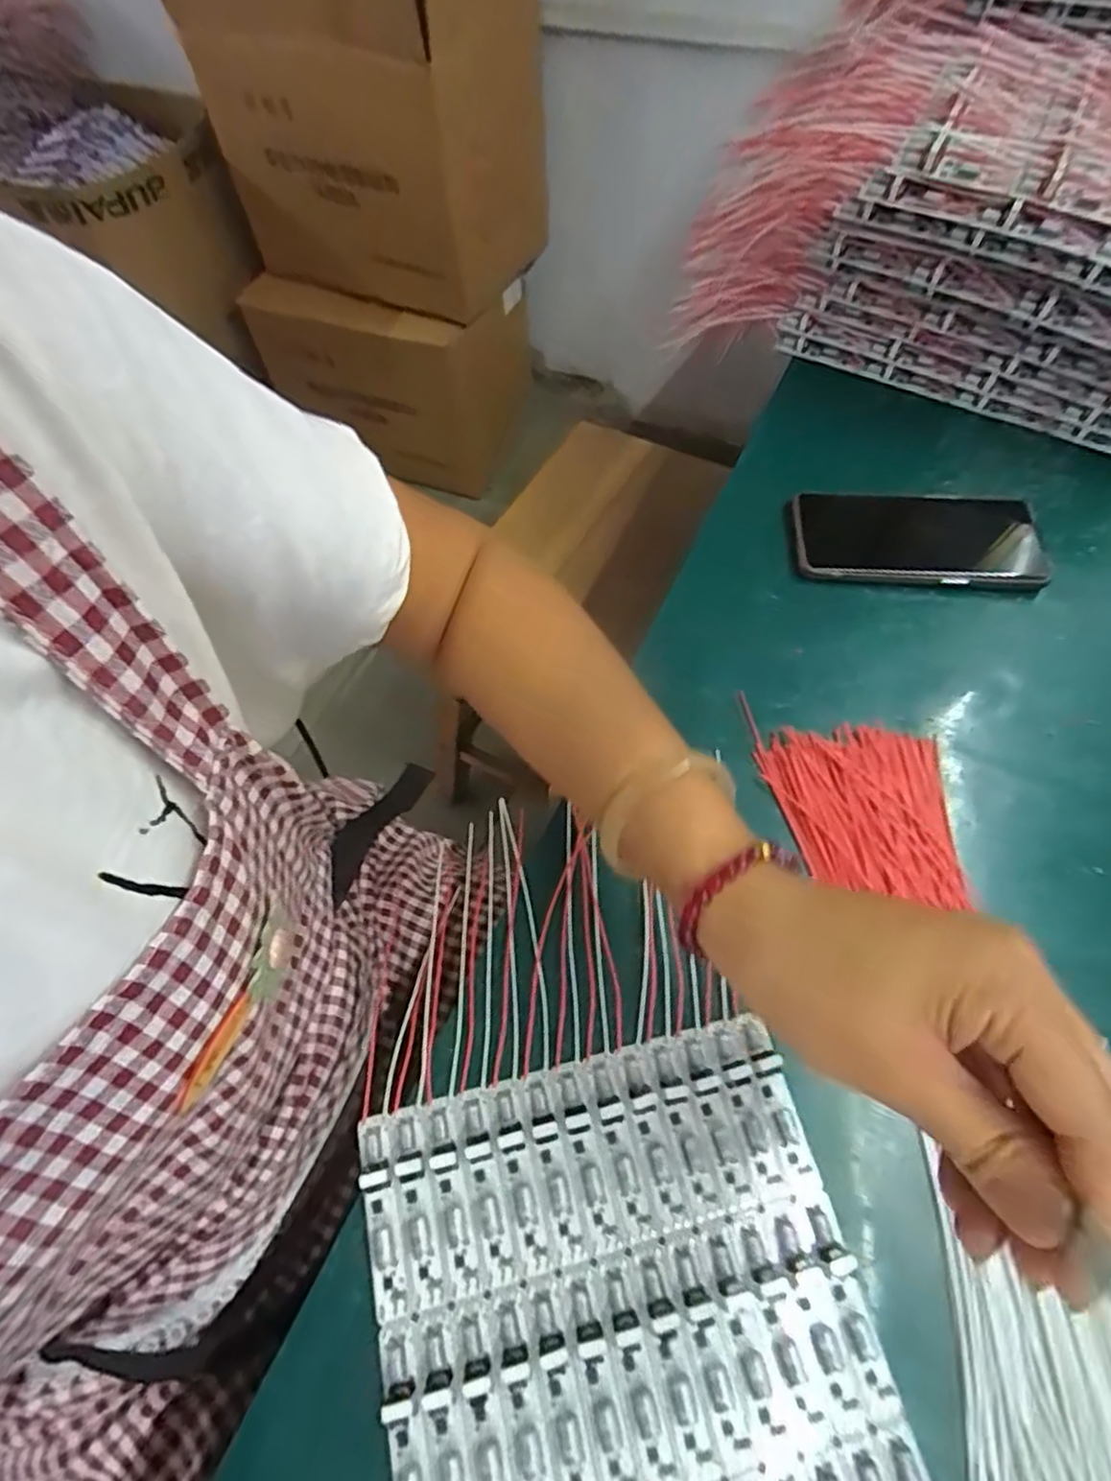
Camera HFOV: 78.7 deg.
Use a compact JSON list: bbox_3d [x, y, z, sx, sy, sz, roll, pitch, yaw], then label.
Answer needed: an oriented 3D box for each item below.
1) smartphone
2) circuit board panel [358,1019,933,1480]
[{"bbox_3d":[0.249,-0.142,0.471,0.163,0.015,0.080,3,64,5],"label":"smartphone"},{"bbox_3d":[0.040,0.276,0.245,0.189,0.015,0.288,-14,63,-3],"label":"circuit board panel"}]

